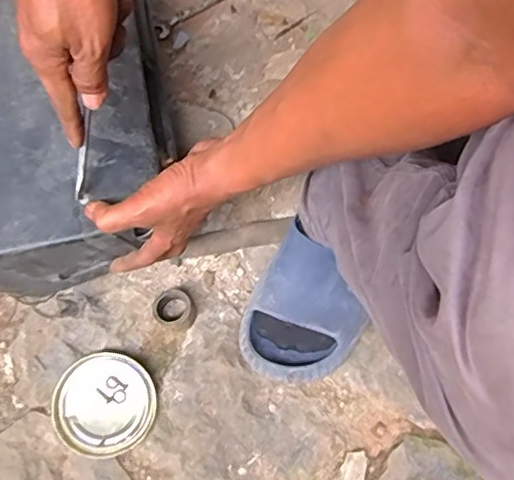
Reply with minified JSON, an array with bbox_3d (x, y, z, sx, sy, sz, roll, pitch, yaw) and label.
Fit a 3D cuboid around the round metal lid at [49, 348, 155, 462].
[{"bbox_3d":[-0.160,0.171,0.598,0.100,0.010,0.103,-39,77,-11],"label":"round metal lid"}]

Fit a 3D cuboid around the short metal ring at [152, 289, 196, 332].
[{"bbox_3d":[-0.091,0.076,0.627,0.045,0.033,0.045,0,73,0],"label":"short metal ring"}]

